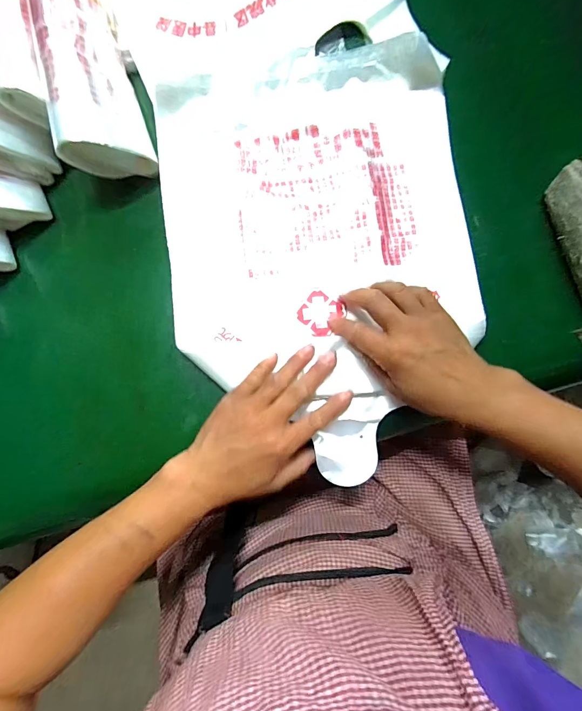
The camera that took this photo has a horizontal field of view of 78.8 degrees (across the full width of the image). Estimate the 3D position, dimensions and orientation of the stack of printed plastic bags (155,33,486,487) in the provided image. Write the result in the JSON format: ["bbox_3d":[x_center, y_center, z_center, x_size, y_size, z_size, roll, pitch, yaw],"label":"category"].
[{"bbox_3d":[0.026,-0.097,0.343,0.289,0.027,0.402,-6,82,1],"label":"stack of printed plastic bags"}]

